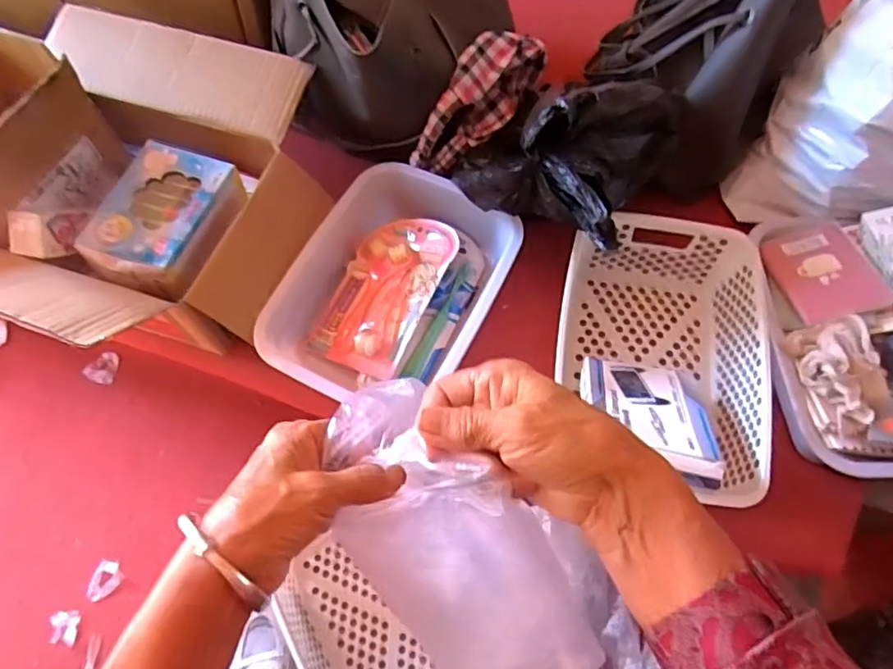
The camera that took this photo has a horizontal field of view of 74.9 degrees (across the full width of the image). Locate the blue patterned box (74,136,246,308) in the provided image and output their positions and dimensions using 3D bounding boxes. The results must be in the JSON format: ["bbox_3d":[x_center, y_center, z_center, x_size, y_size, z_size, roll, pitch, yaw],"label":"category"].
[{"bbox_3d":[-0.297,-0.122,0.615,0.118,0.043,0.162,15,64,8],"label":"blue patterned box"}]

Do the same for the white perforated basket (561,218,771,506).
[{"bbox_3d":[0.215,0.025,0.616,0.197,0.097,0.295,10,63,6],"label":"white perforated basket"}]

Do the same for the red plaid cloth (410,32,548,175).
[{"bbox_3d":[0.040,-0.280,0.687,0.068,0.090,0.208,41,88,19],"label":"red plaid cloth"}]

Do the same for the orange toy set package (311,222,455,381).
[{"bbox_3d":[-0.074,-0.053,0.674,0.125,0.024,0.196,16,69,29],"label":"orange toy set package"}]

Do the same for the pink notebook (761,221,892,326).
[{"bbox_3d":[0.399,-0.067,0.617,0.092,0.010,0.116,-15,55,8],"label":"pink notebook"}]

